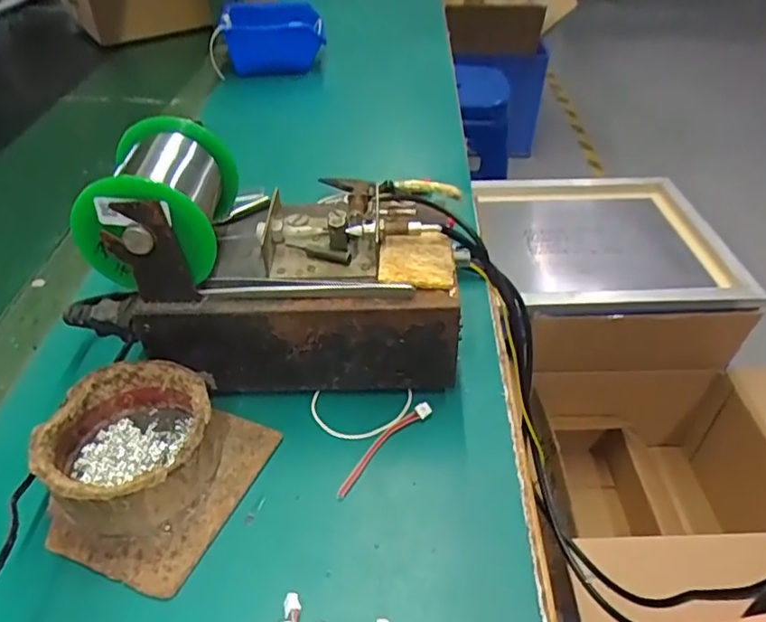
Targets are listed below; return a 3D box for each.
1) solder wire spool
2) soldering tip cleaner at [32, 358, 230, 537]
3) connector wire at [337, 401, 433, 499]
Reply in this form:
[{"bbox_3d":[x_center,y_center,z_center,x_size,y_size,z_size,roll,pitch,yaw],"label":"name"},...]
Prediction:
[{"bbox_3d":[-0.118,-0.057,0.331,0.068,0.070,0.088,1,41,2],"label":"solder wire spool"},{"bbox_3d":[-0.130,0.069,0.311,0.084,0.041,0.084,0,41,0],"label":"soldering tip cleaner"},{"bbox_3d":[0.000,0.074,0.330,0.011,0.009,0.074,32,50,32],"label":"connector wire"}]

